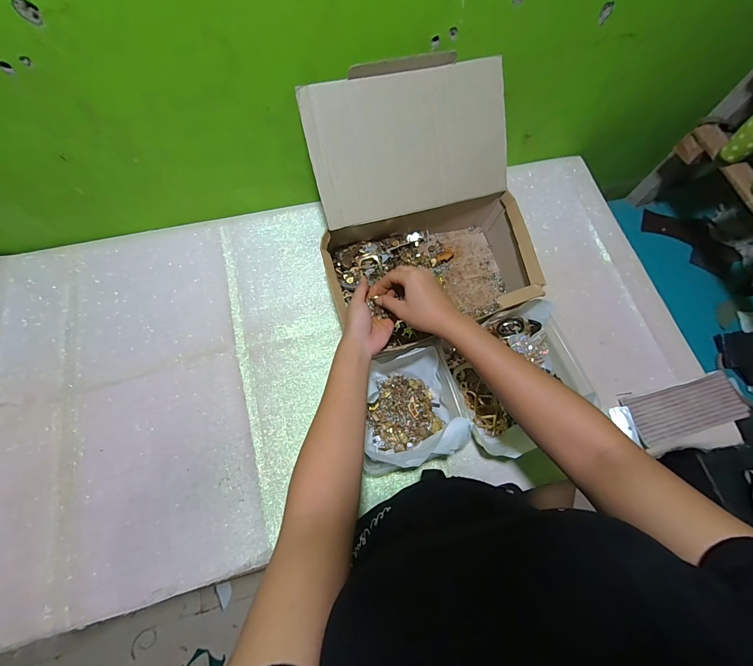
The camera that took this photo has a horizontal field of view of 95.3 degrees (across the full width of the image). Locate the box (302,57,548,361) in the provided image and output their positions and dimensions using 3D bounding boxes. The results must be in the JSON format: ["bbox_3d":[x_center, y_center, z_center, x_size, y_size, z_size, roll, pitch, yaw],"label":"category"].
[{"bbox_3d":[0.073,-0.182,0.542,0.327,0.234,0.330,-17,72,-8],"label":"box"}]

